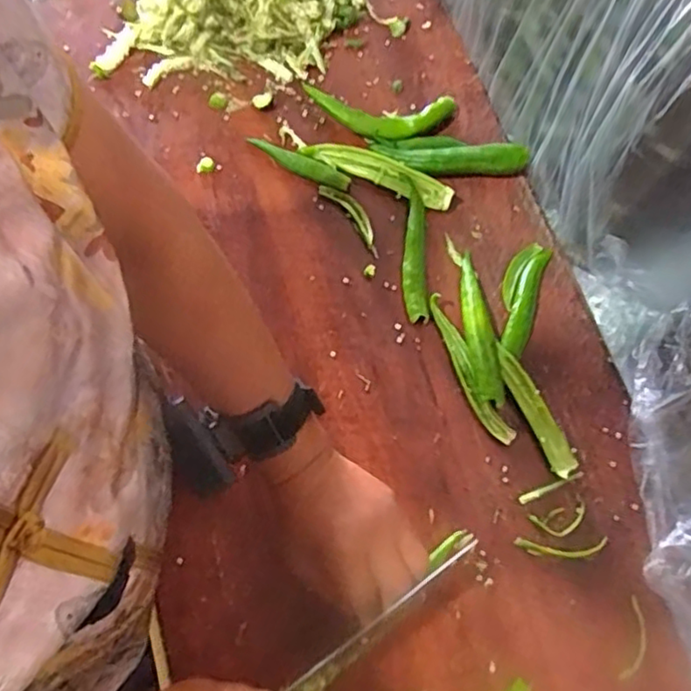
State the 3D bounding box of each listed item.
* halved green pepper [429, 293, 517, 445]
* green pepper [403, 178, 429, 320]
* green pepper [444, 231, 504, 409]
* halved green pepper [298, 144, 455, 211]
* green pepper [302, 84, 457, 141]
[{"bbox_3d":[0.097,0.020,0.516,0.020,0.010,0.130,-25,74,-9],"label":"halved green pepper"},{"bbox_3d":[0.058,-0.079,0.539,0.020,0.011,0.121,2,71,-1],"label":"green pepper"},{"bbox_3d":[0.105,-0.023,0.525,0.024,0.016,0.145,-7,72,-4],"label":"green pepper"},{"bbox_3d":[0.030,-0.153,0.564,0.134,0.013,0.026,21,72,6],"label":"halved green pepper"},{"bbox_3d":[0.030,-0.207,0.578,0.133,0.021,0.045,4,71,0],"label":"green pepper"}]

